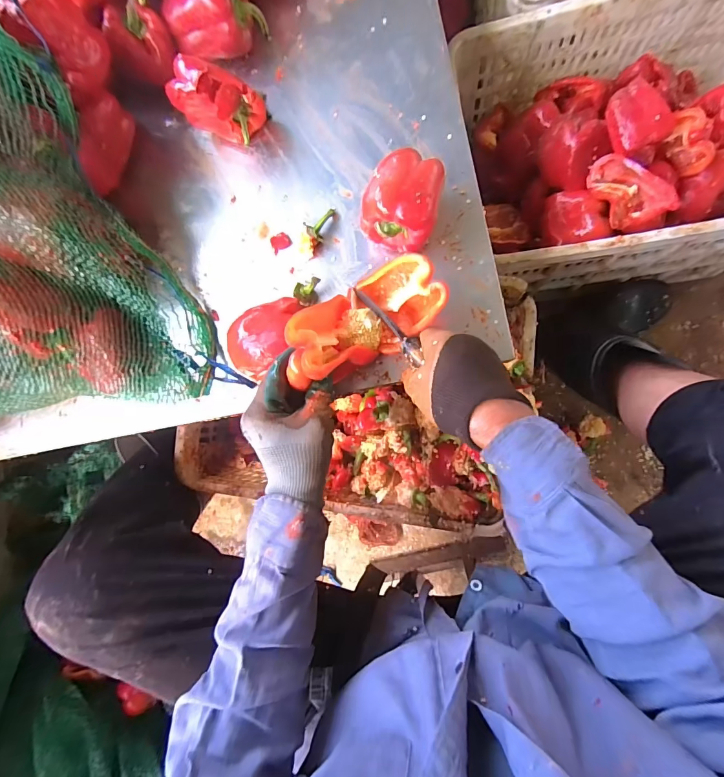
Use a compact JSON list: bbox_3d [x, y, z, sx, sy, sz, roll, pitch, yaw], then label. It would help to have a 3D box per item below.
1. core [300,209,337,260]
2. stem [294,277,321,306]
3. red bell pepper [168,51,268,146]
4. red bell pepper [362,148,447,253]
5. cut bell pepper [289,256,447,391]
[{"bbox_3d":[-0.056,-0.193,0.466,0.018,0.024,0.065,23,91,10],"label":"core"},{"bbox_3d":[-0.066,-0.117,0.467,0.025,0.022,0.035,12,89,10],"label":"stem"},{"bbox_3d":[-0.172,-0.349,0.466,0.081,0.086,0.059,22,91,10],"label":"red bell pepper"},{"bbox_3d":[0.047,-0.202,0.422,0.074,0.075,0.086,14,90,10],"label":"red bell pepper"},{"bbox_3d":[-0.007,-0.068,0.389,0.159,0.096,0.078,-32,82,-16],"label":"cut bell pepper"}]

